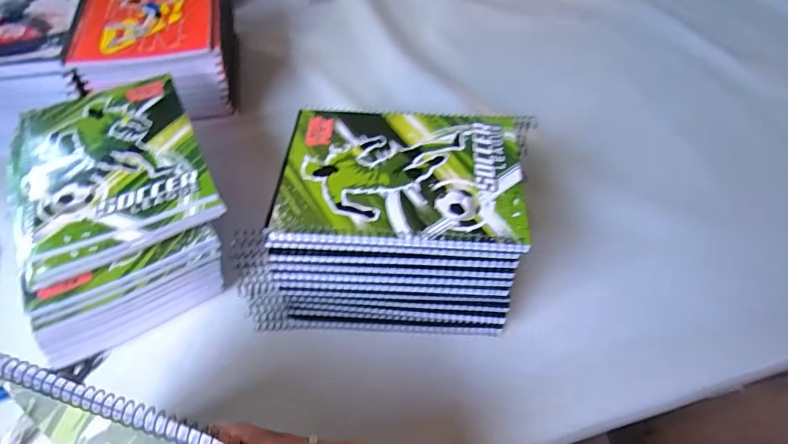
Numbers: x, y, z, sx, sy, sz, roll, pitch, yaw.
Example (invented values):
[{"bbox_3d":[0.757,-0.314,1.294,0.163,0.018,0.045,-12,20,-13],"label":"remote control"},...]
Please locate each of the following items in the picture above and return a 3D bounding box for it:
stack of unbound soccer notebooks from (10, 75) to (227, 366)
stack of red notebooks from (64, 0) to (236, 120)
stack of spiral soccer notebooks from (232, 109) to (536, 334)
[{"bbox_3d":[-0.257,-0.017,0.451,0.159,0.099,0.228,-23,57,-16],"label":"stack of unbound soccer notebooks"},{"bbox_3d":[-0.292,-0.212,0.596,0.162,0.118,0.219,-13,54,-9],"label":"stack of red notebooks"},{"bbox_3d":[-0.005,-0.002,0.427,0.218,0.126,0.170,1,53,0],"label":"stack of spiral soccer notebooks"}]

